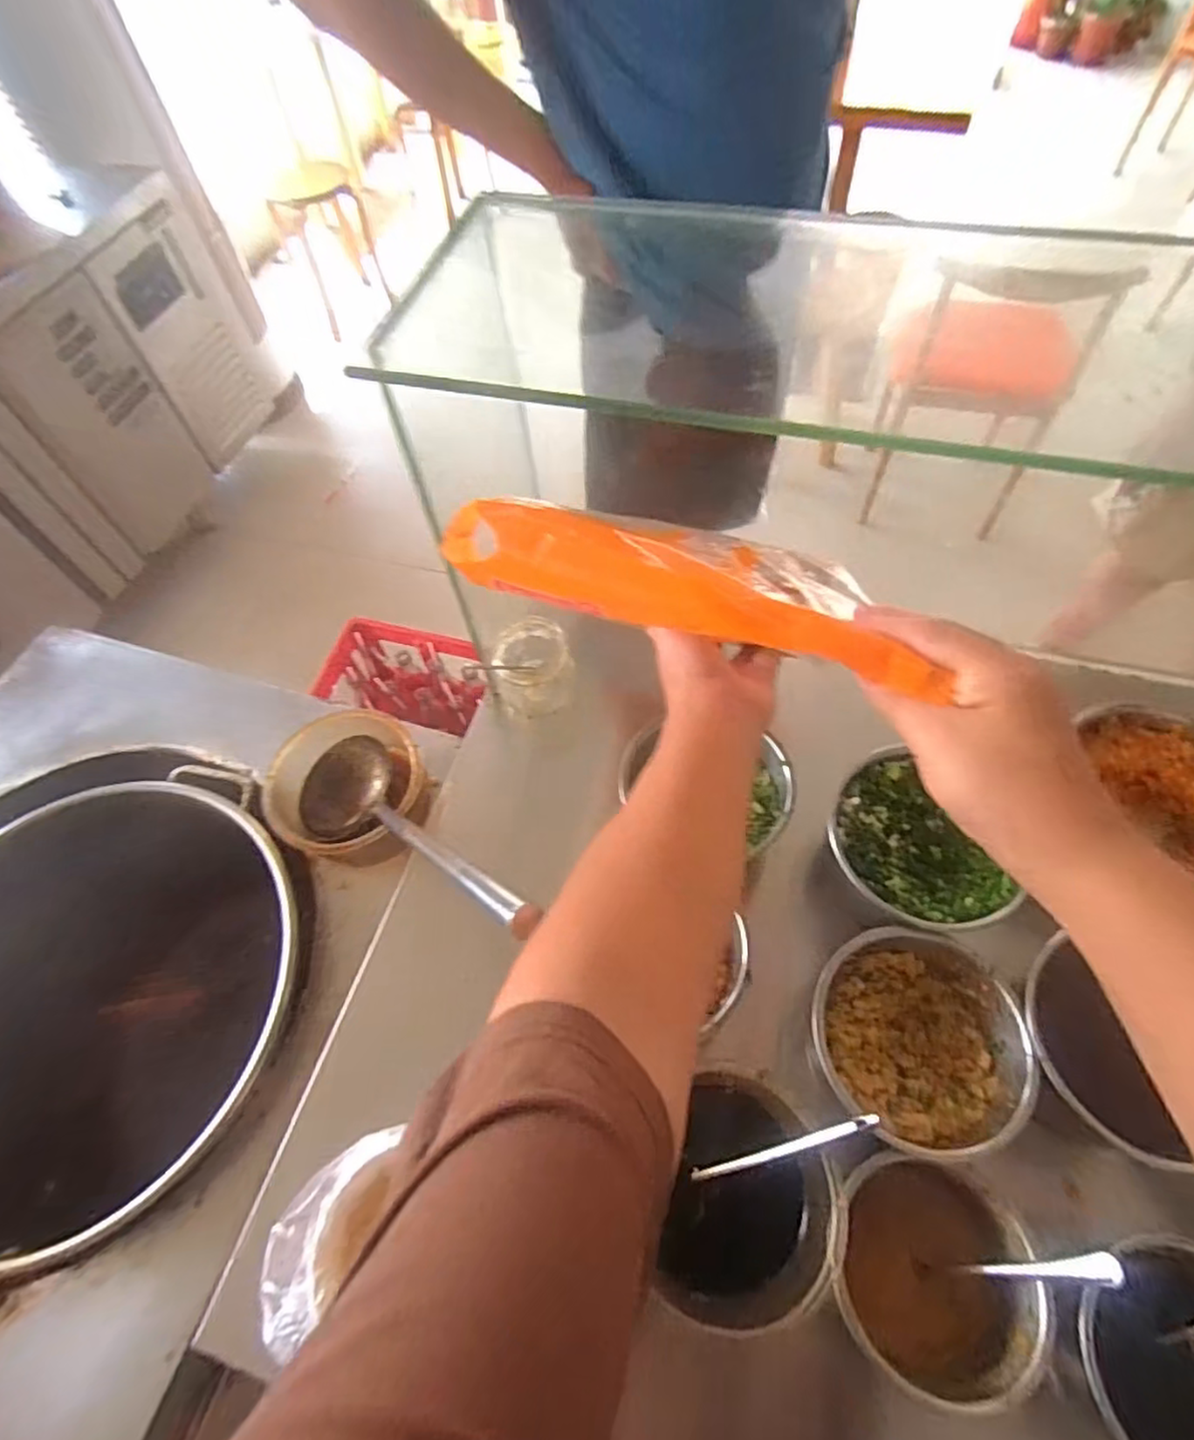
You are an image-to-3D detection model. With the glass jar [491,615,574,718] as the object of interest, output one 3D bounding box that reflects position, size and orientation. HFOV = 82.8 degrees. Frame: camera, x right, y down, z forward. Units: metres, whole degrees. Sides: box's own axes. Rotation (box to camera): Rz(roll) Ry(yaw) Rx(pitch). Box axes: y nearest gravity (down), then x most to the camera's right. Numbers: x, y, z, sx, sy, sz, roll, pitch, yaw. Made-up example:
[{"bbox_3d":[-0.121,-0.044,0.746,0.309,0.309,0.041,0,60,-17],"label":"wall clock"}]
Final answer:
[{"bbox_3d":[-0.071,-0.057,0.744,0.084,0.077,0.092,-16,60,-5],"label":"glass jar"}]

